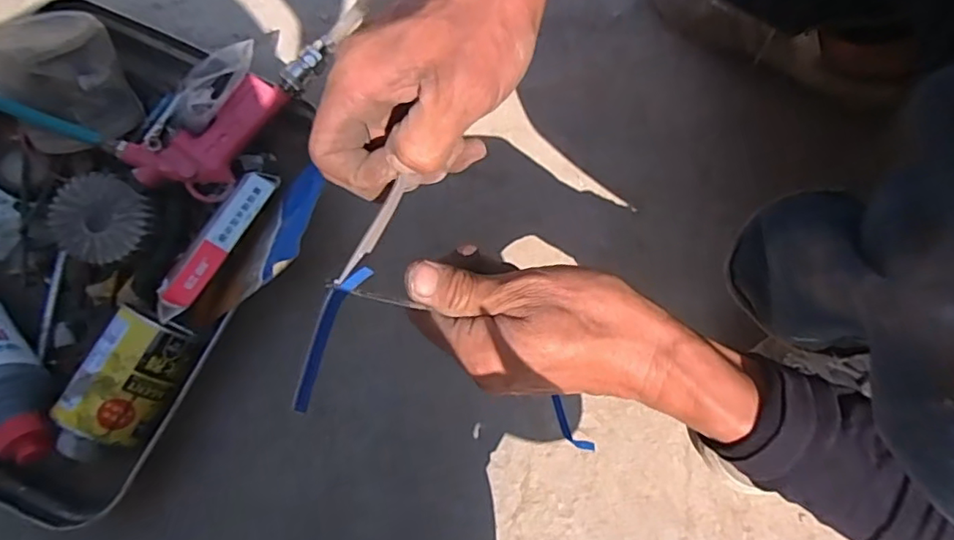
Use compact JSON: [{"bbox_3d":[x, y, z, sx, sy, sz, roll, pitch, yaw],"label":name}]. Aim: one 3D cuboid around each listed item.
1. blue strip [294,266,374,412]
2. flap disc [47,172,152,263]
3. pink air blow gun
[{"bbox_3d":[-0.065,0.027,0.247,0.014,0.006,0.065,23,75,3],"label":"blue strip"},{"bbox_3d":[-0.281,-0.038,0.426,0.065,0.019,0.061,1,75,-3],"label":"flap disc"},{"bbox_3d":[-0.184,-0.108,0.450,0.173,0.037,0.059,-30,79,-10],"label":"pink air blow gun"}]

